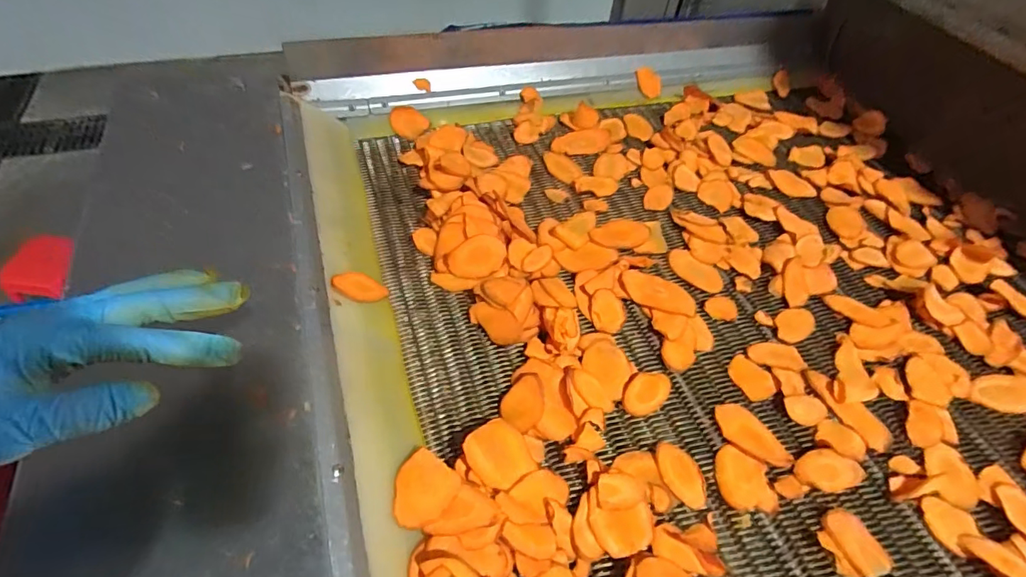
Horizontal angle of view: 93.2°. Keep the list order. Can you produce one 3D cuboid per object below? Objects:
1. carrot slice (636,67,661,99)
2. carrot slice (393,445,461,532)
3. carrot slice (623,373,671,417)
[{"bbox_3d":[0.208,-0.313,0.735,0.034,0.005,0.049,-22,94,-9],"label":"carrot slice"},{"bbox_3d":[-0.065,0.142,0.342,0.041,0.006,0.048,30,55,17],"label":"carrot slice"},{"bbox_3d":[0.119,0.093,0.431,0.032,0.006,0.048,37,57,21],"label":"carrot slice"}]

